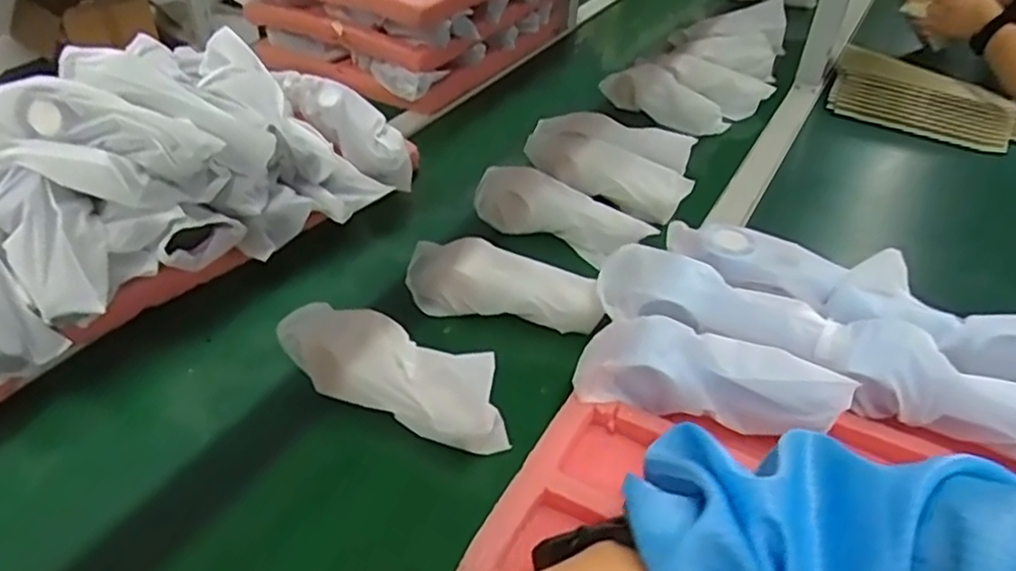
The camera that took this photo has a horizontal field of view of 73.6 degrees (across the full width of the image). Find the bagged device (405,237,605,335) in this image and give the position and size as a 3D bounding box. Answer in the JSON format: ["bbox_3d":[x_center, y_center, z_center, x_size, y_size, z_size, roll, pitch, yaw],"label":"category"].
[{"bbox_3d":[-0.006,0.002,0.623,0.184,0.054,0.053,14,41,15],"label":"bagged device"}]

